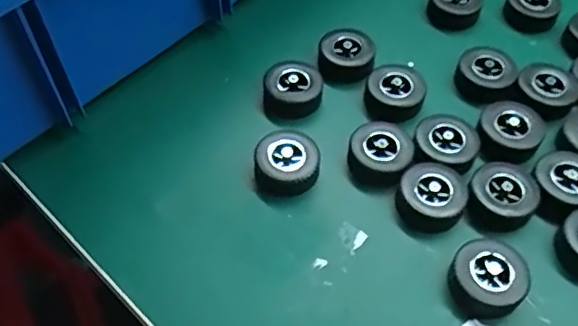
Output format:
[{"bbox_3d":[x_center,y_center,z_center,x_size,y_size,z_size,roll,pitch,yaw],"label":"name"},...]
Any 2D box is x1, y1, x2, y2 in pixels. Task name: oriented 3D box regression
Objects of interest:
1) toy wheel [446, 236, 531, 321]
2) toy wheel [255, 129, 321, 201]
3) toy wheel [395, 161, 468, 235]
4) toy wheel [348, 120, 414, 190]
[{"bbox_3d":[0.103,0.060,0.294,0.037,0.018,0.037,1,53,-1],"label":"toy wheel"},{"bbox_3d":[-0.001,0.000,0.337,0.036,0.020,0.038,1,53,-1],"label":"toy wheel"},{"bbox_3d":[0.082,0.019,0.326,0.037,0.019,0.034,1,53,-1],"label":"toy wheel"},{"bbox_3d":[0.056,-0.005,0.344,0.036,0.018,0.039,1,53,-1],"label":"toy wheel"}]

